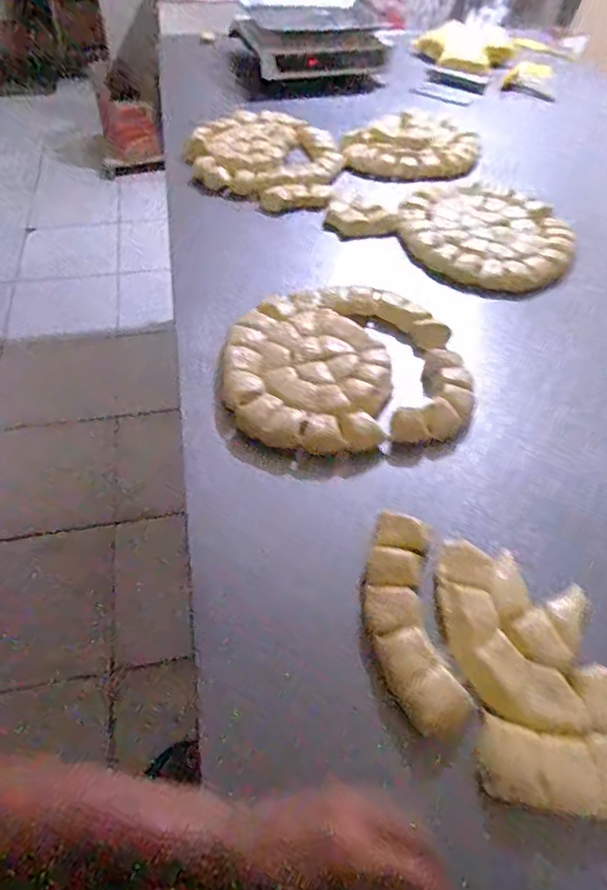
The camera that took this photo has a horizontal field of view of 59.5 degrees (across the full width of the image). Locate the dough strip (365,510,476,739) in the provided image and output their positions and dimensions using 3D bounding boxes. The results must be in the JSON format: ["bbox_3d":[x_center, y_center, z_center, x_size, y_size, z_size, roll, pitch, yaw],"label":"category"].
[{"bbox_3d":[0.091,0.144,0.456,0.066,0.024,0.182,-4,52,-6],"label":"dough strip"}]

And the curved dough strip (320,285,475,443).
[{"bbox_3d":[0.128,-0.117,0.668,0.133,0.034,0.266,-13,54,-13],"label":"curved dough strip"}]

